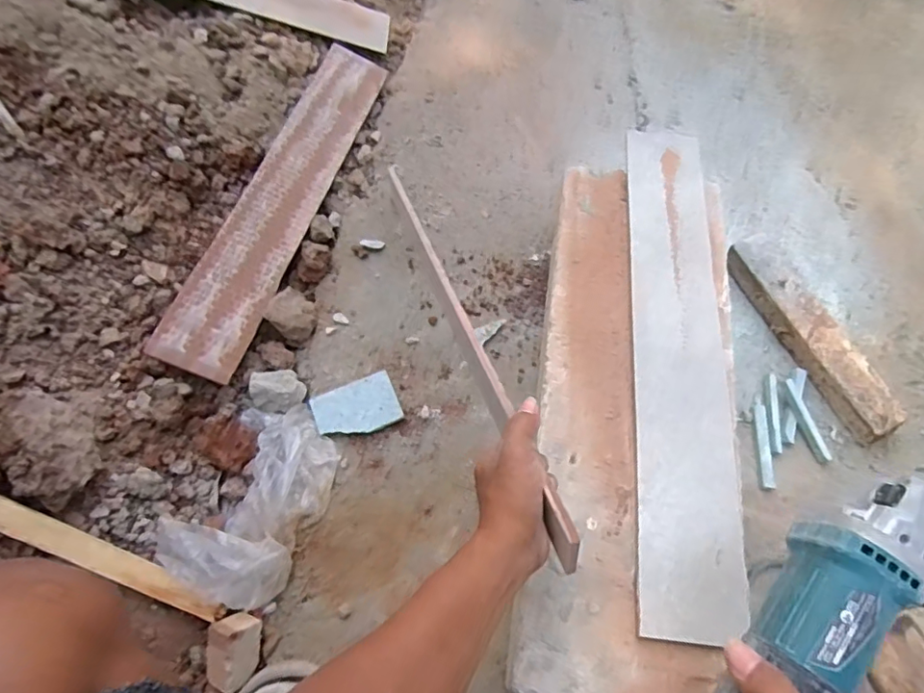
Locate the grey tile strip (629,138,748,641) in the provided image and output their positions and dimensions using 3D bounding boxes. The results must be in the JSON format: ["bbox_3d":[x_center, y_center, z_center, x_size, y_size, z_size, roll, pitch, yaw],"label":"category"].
[{"bbox_3d":[0.234,-0.009,0.604,0.101,0.009,0.579,6,63,3],"label":"grey tile strip"}]

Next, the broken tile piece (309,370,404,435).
[{"bbox_3d":[-0.128,0.075,0.683,0.098,0.017,0.068,-21,64,-13],"label":"broken tile piece"}]

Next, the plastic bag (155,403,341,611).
[{"bbox_3d":[-0.224,0.160,0.618,0.129,0.063,0.220,16,65,11],"label":"plastic bag"}]

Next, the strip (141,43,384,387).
[{"bbox_3d":[-0.246,-0.222,0.791,0.098,0.015,0.581,24,62,-13],"label":"strip"}]

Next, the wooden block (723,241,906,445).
[{"bbox_3d":[0.435,-0.018,0.705,0.058,0.039,0.282,-20,64,-12],"label":"wooden block"}]

